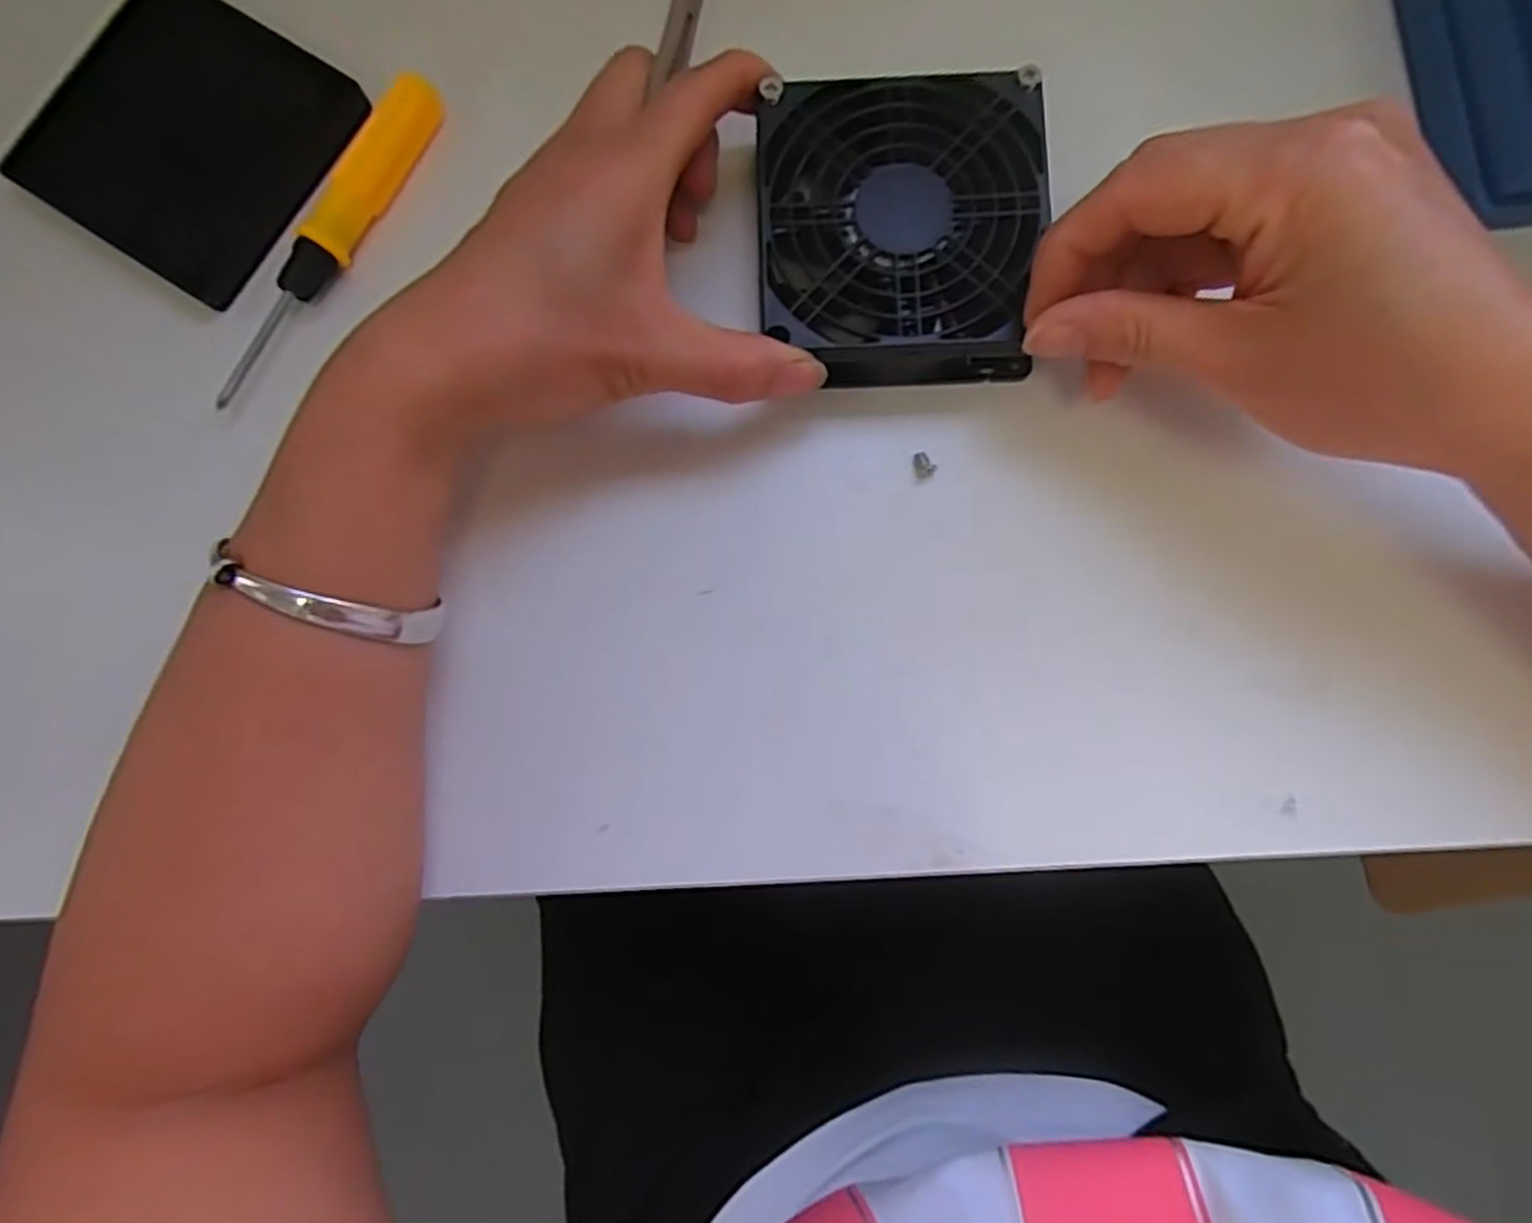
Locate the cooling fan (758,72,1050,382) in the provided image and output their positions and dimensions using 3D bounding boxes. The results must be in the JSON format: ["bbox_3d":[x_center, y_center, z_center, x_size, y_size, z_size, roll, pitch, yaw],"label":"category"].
[{"bbox_3d":[0.044,-0.123,0.257,0.089,0.029,0.094,-2,84,2],"label":"cooling fan"}]

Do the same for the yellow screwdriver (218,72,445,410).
[{"bbox_3d":[-0.153,-0.131,0.271,0.015,0.014,0.132,27,85,5],"label":"yellow screwdriver"}]

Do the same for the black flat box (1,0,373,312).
[{"bbox_3d":[-0.206,-0.170,0.281,0.101,0.012,0.095,32,86,5],"label":"black flat box"}]

